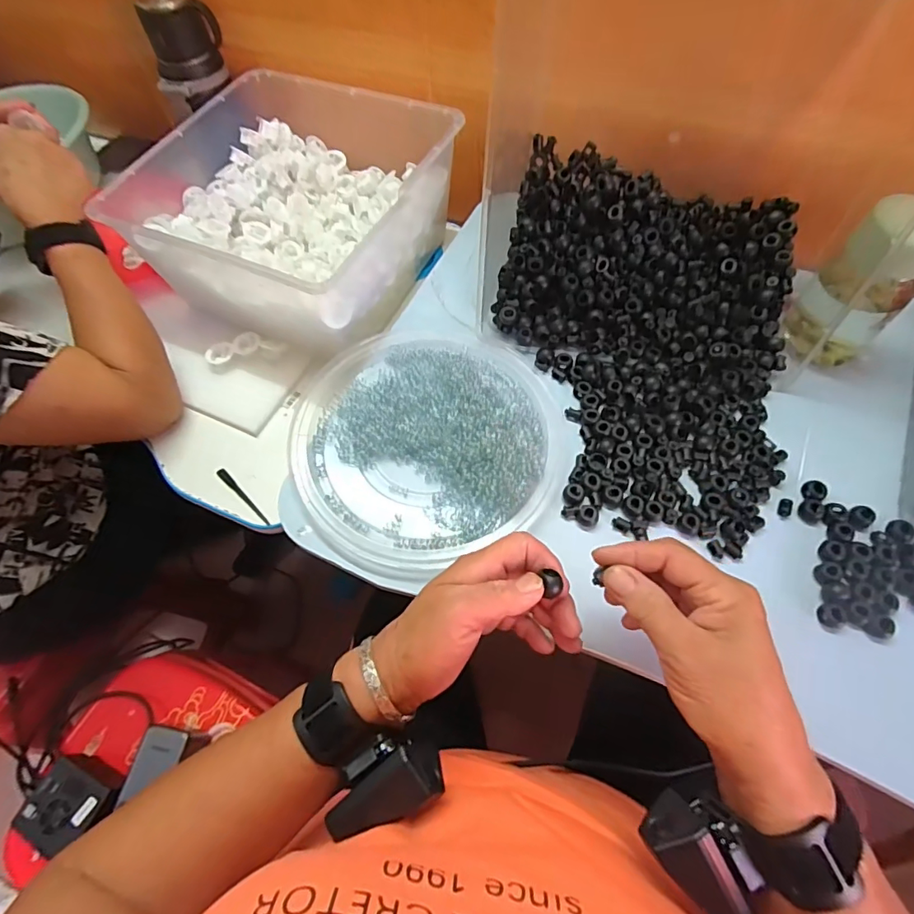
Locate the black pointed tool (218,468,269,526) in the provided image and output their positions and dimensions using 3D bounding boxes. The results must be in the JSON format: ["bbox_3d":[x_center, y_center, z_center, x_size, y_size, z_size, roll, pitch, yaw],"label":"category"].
[{"bbox_3d":[-0.217,0.041,0.512,0.086,0.008,0.010,39,70,21],"label":"black pointed tool"}]

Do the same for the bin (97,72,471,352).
[{"bbox_3d":[-0.188,-0.289,0.588,0.296,0.130,0.293,24,65,15],"label":"bin"}]

